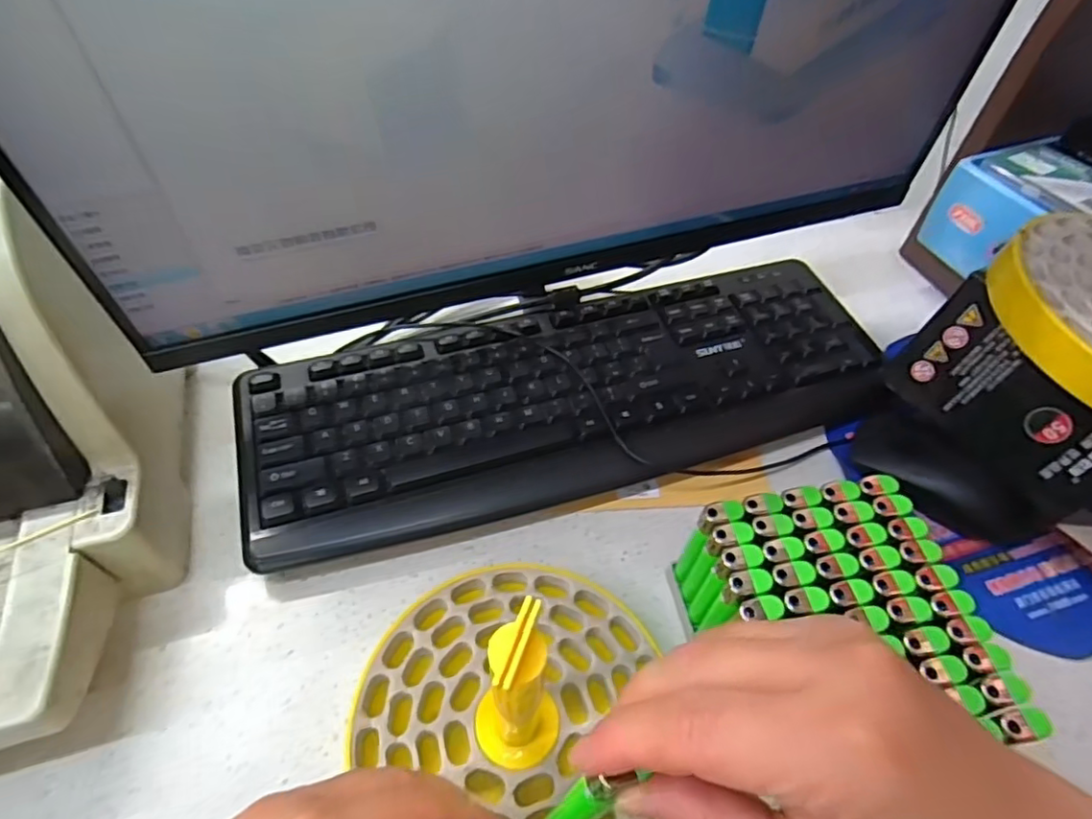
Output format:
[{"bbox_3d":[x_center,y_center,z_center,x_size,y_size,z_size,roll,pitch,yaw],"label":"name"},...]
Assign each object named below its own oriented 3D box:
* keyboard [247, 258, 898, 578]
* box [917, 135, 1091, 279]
[{"bbox_3d":[0.026,-0.011,0.416,0.433,0.032,0.143,-15,54,-15],"label":"keyboard"},{"bbox_3d":[0.383,-0.156,0.492,0.107,0.081,0.092,-15,54,-14],"label":"box"}]

